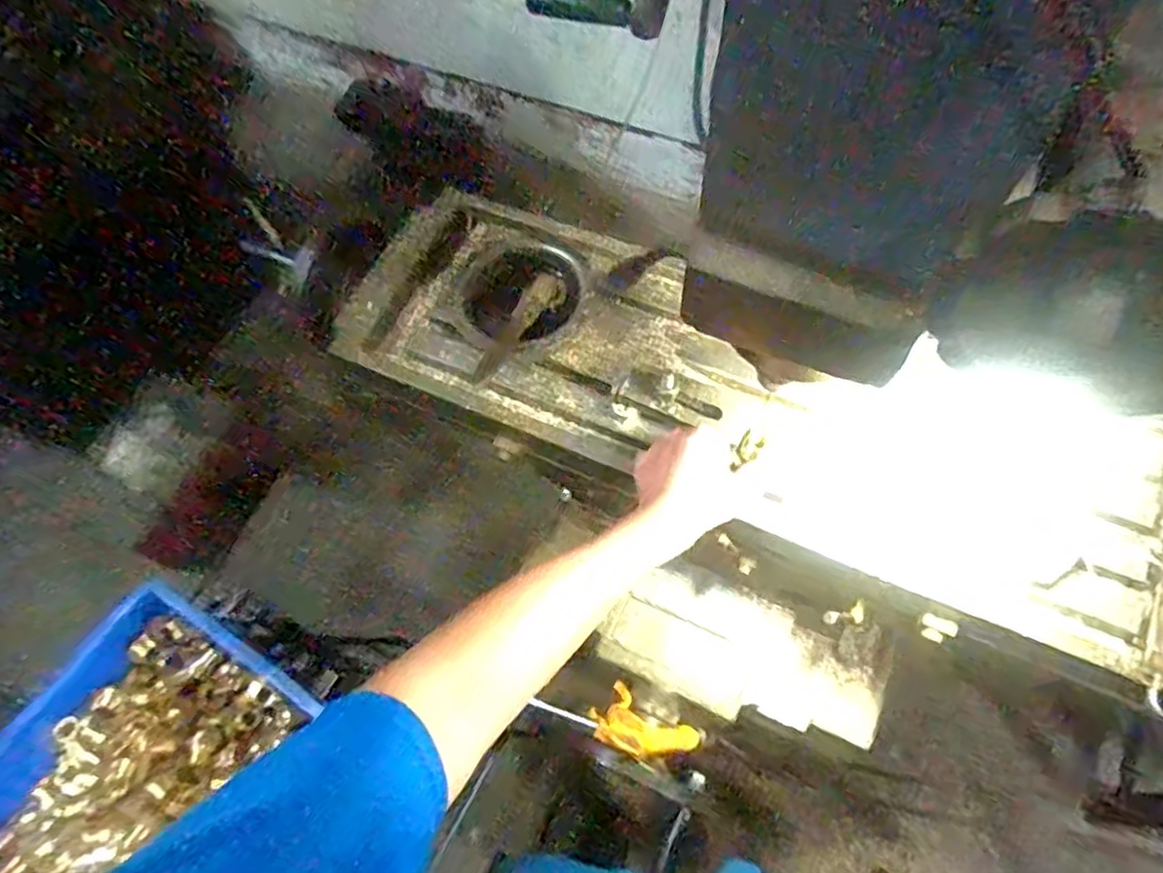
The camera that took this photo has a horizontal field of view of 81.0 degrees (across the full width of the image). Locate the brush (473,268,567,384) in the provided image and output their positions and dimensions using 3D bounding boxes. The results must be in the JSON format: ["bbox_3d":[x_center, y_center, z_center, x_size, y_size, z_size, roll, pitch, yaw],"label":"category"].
[{"bbox_3d":[-0.061,-0.100,0.645,0.029,0.015,0.125,34,83,18],"label":"brush"}]

